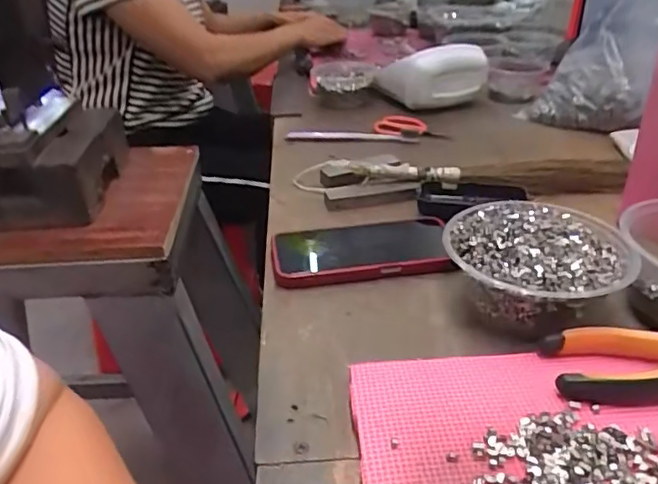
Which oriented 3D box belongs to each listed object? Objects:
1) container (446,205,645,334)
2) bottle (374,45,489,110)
[{"bbox_3d":[0.159,0.015,0.434,0.133,0.059,0.126,9,32,19],"label":"container"},{"bbox_3d":[0.166,-0.271,0.905,0.179,0.077,0.091,-1,30,8],"label":"bottle"}]

